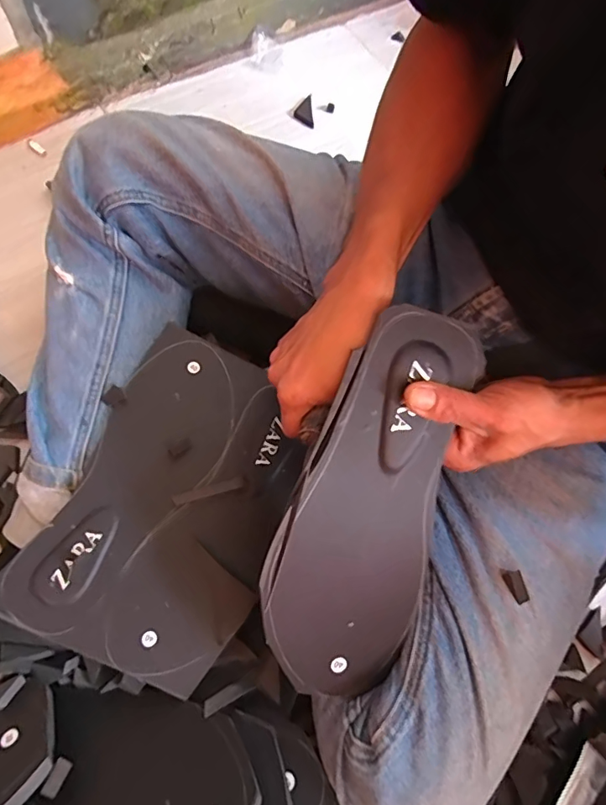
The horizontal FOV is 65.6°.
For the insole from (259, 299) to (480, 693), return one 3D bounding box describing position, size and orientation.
[{"bbox_3d":[0.040,0.066,0.297,0.095,0.028,0.249,16,93,3],"label":"insole"}]

